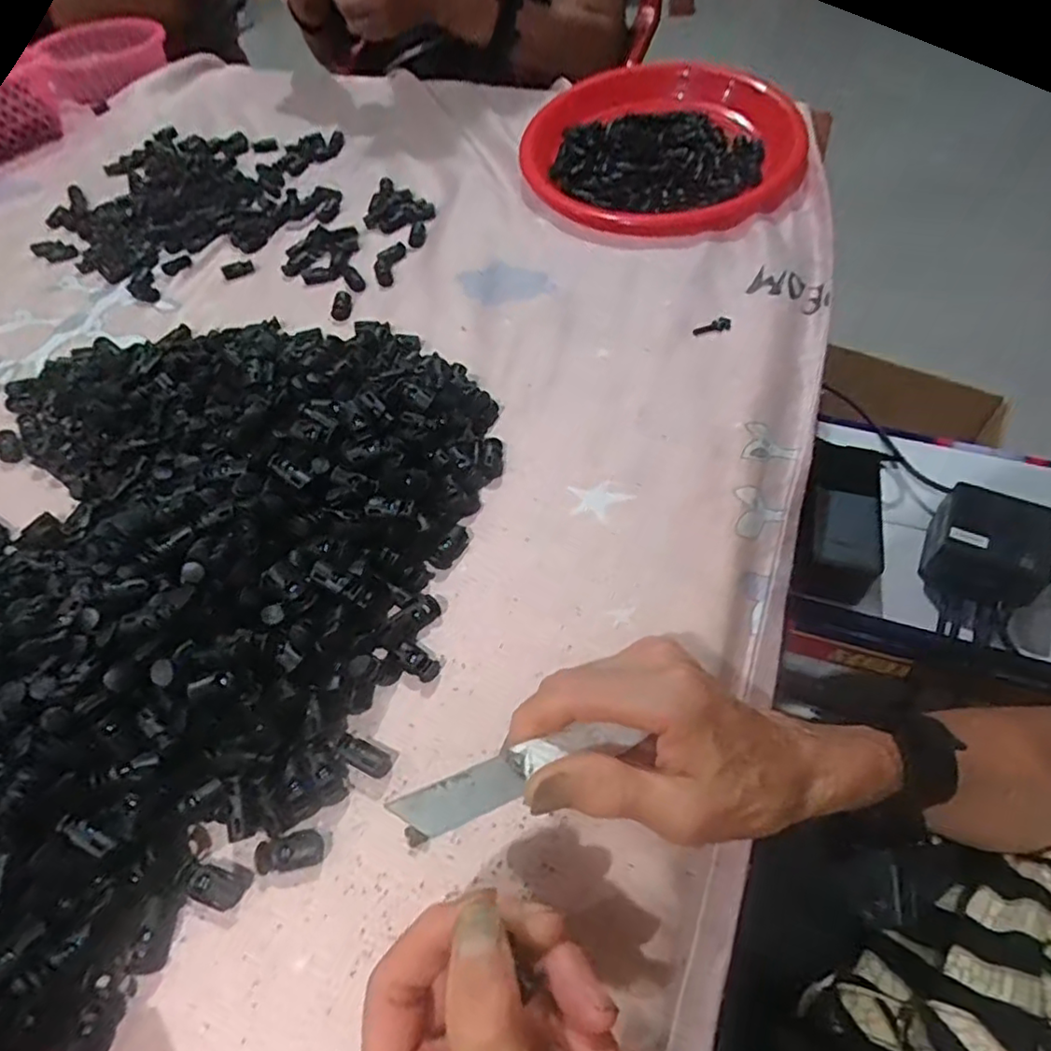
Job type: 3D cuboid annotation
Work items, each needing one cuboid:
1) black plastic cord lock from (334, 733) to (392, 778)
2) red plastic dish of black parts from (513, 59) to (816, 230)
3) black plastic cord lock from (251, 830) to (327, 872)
[{"bbox_3d":[-0.077,0.109,0.295,0.027,0.009,0.013,22,57,19],"label":"black plastic cord lock"},{"bbox_3d":[0.141,-0.379,0.612,0.237,0.067,0.275,23,58,20],"label":"red plastic dish of black parts"},{"bbox_3d":[-0.105,0.144,0.274,0.029,0.007,0.015,-11,53,-5],"label":"black plastic cord lock"}]

